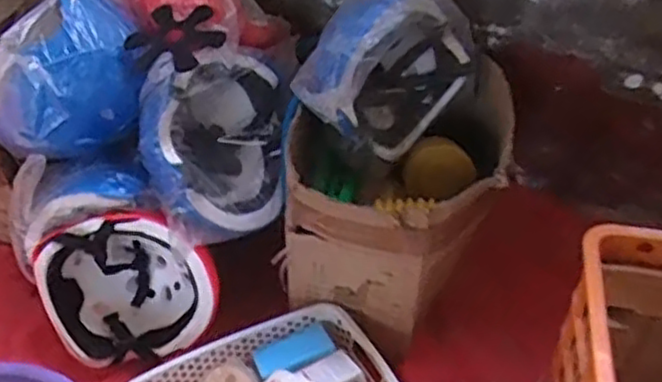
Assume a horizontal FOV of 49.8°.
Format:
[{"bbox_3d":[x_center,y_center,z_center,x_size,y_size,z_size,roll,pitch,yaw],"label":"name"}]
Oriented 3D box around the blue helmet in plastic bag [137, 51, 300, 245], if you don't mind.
[{"bbox_3d":[-0.146,-0.071,0.913,0.182,0.184,0.213,-5,43,-7],"label":"blue helmet in plastic bag"}]

